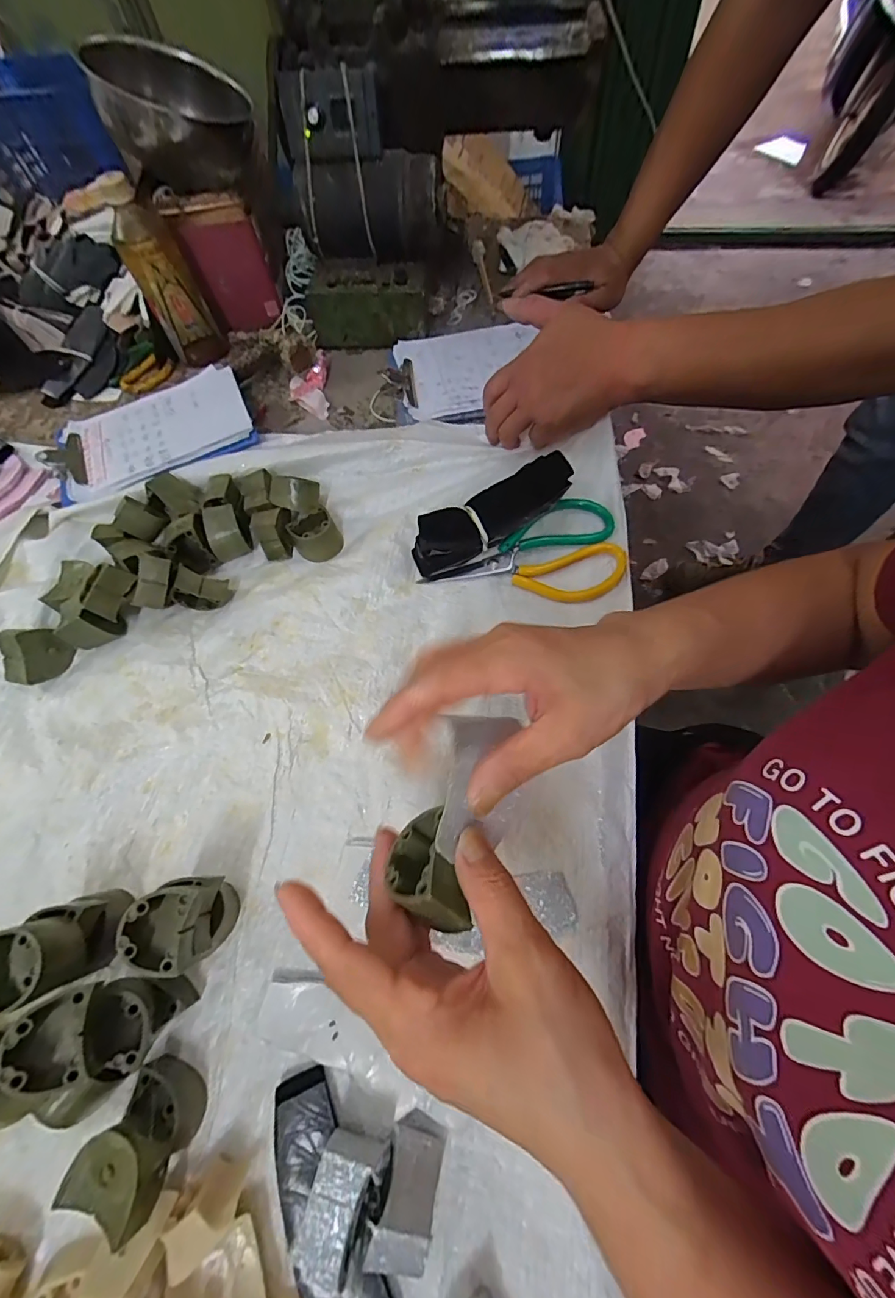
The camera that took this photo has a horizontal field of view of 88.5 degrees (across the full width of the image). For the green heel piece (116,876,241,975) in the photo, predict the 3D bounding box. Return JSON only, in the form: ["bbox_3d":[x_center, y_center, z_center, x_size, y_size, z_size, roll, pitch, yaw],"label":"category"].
[{"bbox_3d":[-0.170,0.179,0.305,0.038,0.080,0.048,0,65,2],"label":"green heel piece"}]

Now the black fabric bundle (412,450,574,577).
[{"bbox_3d":[0.036,-0.131,0.438,0.163,0.047,0.061,-29,65,10],"label":"black fabric bundle"}]

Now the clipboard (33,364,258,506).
[{"bbox_3d":[-0.339,-0.246,0.528,0.221,0.013,0.161,-31,65,-10],"label":"clipboard"}]

